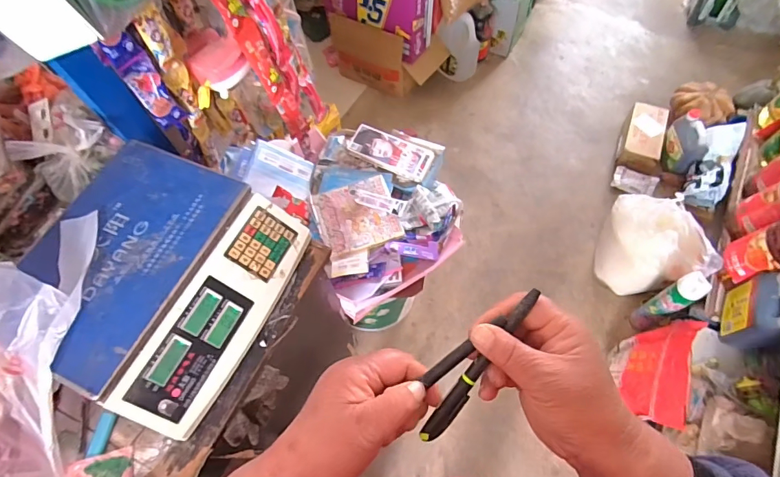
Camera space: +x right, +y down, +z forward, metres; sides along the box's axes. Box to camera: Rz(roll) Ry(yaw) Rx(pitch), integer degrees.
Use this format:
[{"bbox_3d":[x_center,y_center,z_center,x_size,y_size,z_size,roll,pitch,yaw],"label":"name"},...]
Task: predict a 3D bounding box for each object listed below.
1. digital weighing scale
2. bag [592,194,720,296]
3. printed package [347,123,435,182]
[{"bbox_3d":[-0.330,0.050,0.608,0.309,0.101,0.326,22,66,15],"label":"digital weighing scale"},{"bbox_3d":[0.812,0.054,1.334,0.319,0.270,0.209,31,69,18],"label":"bag"},{"bbox_3d":[0.001,-0.222,1.092,0.210,0.018,0.106,26,64,10],"label":"printed package"}]

